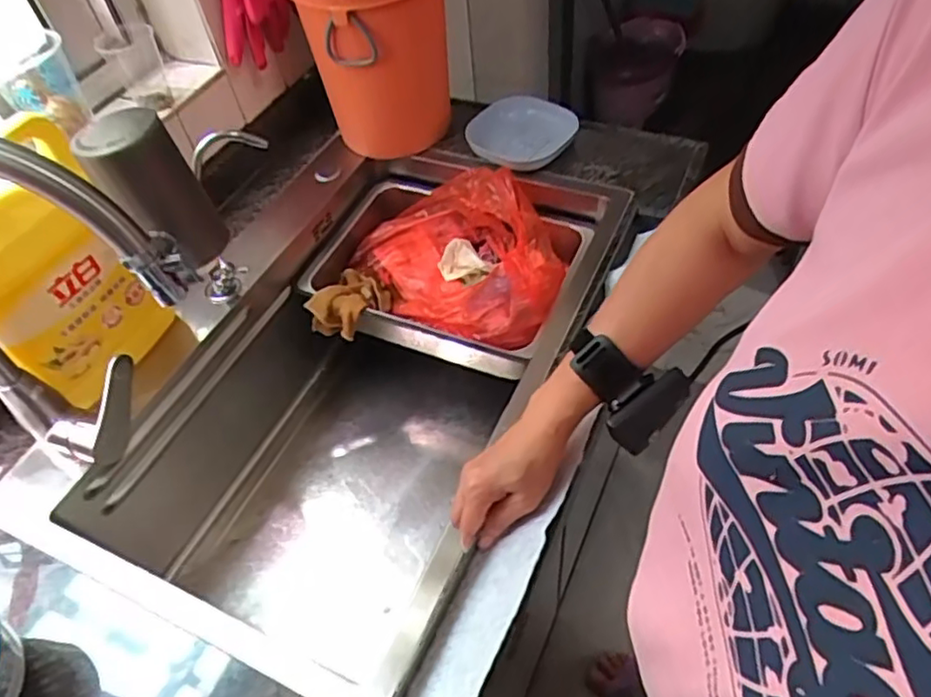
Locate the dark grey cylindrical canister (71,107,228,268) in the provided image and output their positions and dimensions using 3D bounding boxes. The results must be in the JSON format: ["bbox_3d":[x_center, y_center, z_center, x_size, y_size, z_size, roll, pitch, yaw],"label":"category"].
[{"bbox_3d":[-0.219,-0.111,0.465,0.060,0.106,0.057,-3,51,4],"label":"dark grey cylindrical canister"}]

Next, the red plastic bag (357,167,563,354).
[{"bbox_3d":[-0.006,-0.131,0.851,0.277,0.116,0.209,25,58,23],"label":"red plastic bag"}]

